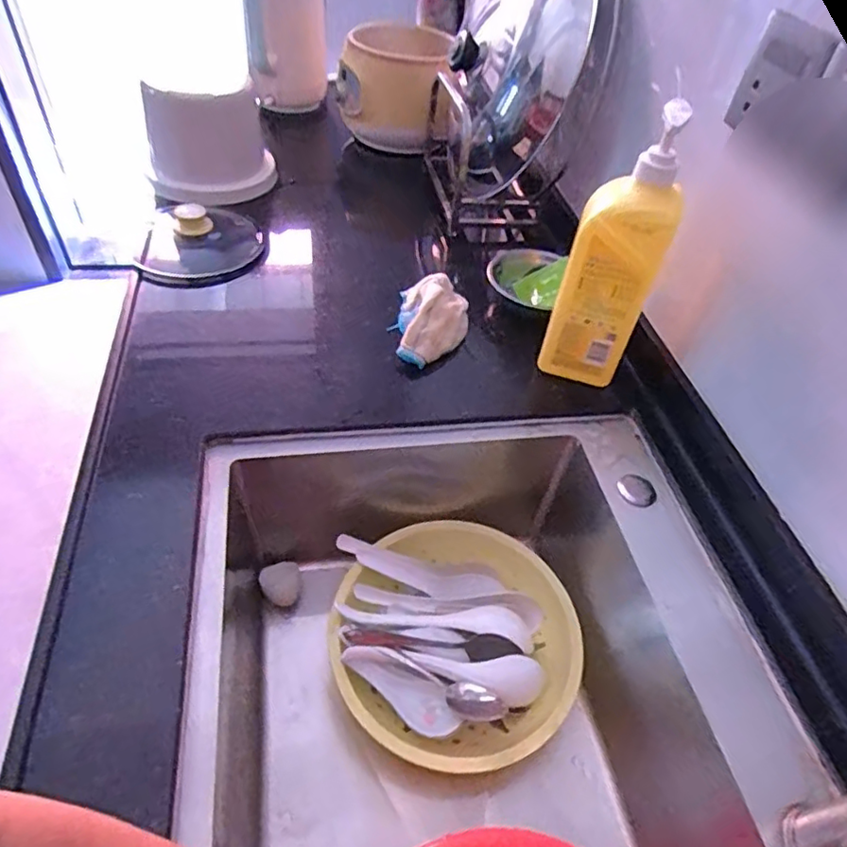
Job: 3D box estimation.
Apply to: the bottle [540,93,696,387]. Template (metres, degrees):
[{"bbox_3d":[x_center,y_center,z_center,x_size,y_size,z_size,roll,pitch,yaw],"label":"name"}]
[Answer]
[{"bbox_3d":[0.184,-0.157,0.593,0.086,0.263,0.057,16,48,8],"label":"bottle"}]

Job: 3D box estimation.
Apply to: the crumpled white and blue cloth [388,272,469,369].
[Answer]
[{"bbox_3d":[0.008,-0.126,0.696,0.084,0.044,0.130,10,48,3],"label":"crumpled white and blue cloth"}]

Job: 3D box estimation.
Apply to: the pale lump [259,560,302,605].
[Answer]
[{"bbox_3d":[-0.158,0.180,0.671,0.042,0.029,0.048,-20,53,-22],"label":"pale lump"}]

